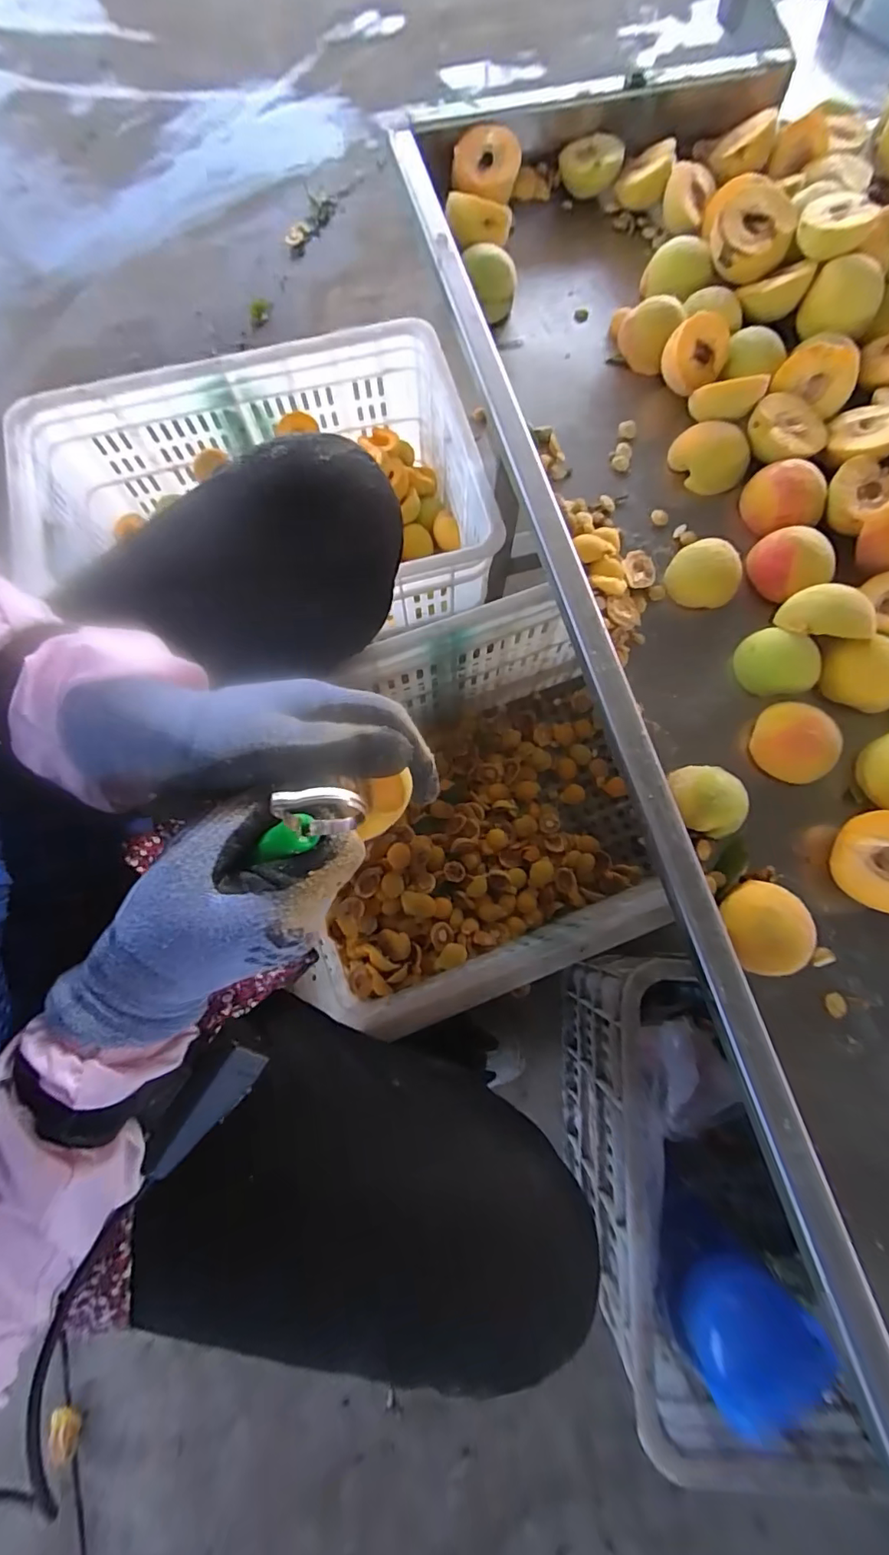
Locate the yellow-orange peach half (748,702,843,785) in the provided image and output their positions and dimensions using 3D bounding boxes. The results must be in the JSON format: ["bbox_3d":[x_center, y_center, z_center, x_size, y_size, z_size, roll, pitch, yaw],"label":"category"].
[{"bbox_3d":[0.245,-0.024,0.367,0.053,0.032,0.044,36,78,9],"label":"yellow-orange peach half"}]

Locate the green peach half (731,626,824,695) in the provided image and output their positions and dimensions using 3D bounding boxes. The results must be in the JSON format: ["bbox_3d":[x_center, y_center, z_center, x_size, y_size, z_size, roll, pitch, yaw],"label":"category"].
[{"bbox_3d":[0.243,-0.083,0.385,0.054,0.029,0.039,29,78,7],"label":"green peach half"}]

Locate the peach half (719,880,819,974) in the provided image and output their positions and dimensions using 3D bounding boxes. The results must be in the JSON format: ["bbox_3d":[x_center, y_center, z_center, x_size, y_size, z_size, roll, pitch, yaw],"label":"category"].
[{"bbox_3d":[0.206,0.095,0.335,0.052,0.029,0.054,0,76,0],"label":"peach half"}]

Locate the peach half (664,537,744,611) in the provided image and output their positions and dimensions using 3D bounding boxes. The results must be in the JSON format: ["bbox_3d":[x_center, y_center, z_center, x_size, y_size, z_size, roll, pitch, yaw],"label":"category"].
[{"bbox_3d":[0.200,-0.156,0.404,0.050,0.029,0.044,37,79,9],"label":"peach half"}]

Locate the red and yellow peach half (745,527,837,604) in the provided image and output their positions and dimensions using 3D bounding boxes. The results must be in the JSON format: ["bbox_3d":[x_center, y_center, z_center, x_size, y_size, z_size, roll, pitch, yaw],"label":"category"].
[{"bbox_3d":[0.259,-0.161,0.397,0.047,0.039,0.054,-36,78,-9],"label":"red and yellow peach half"}]

